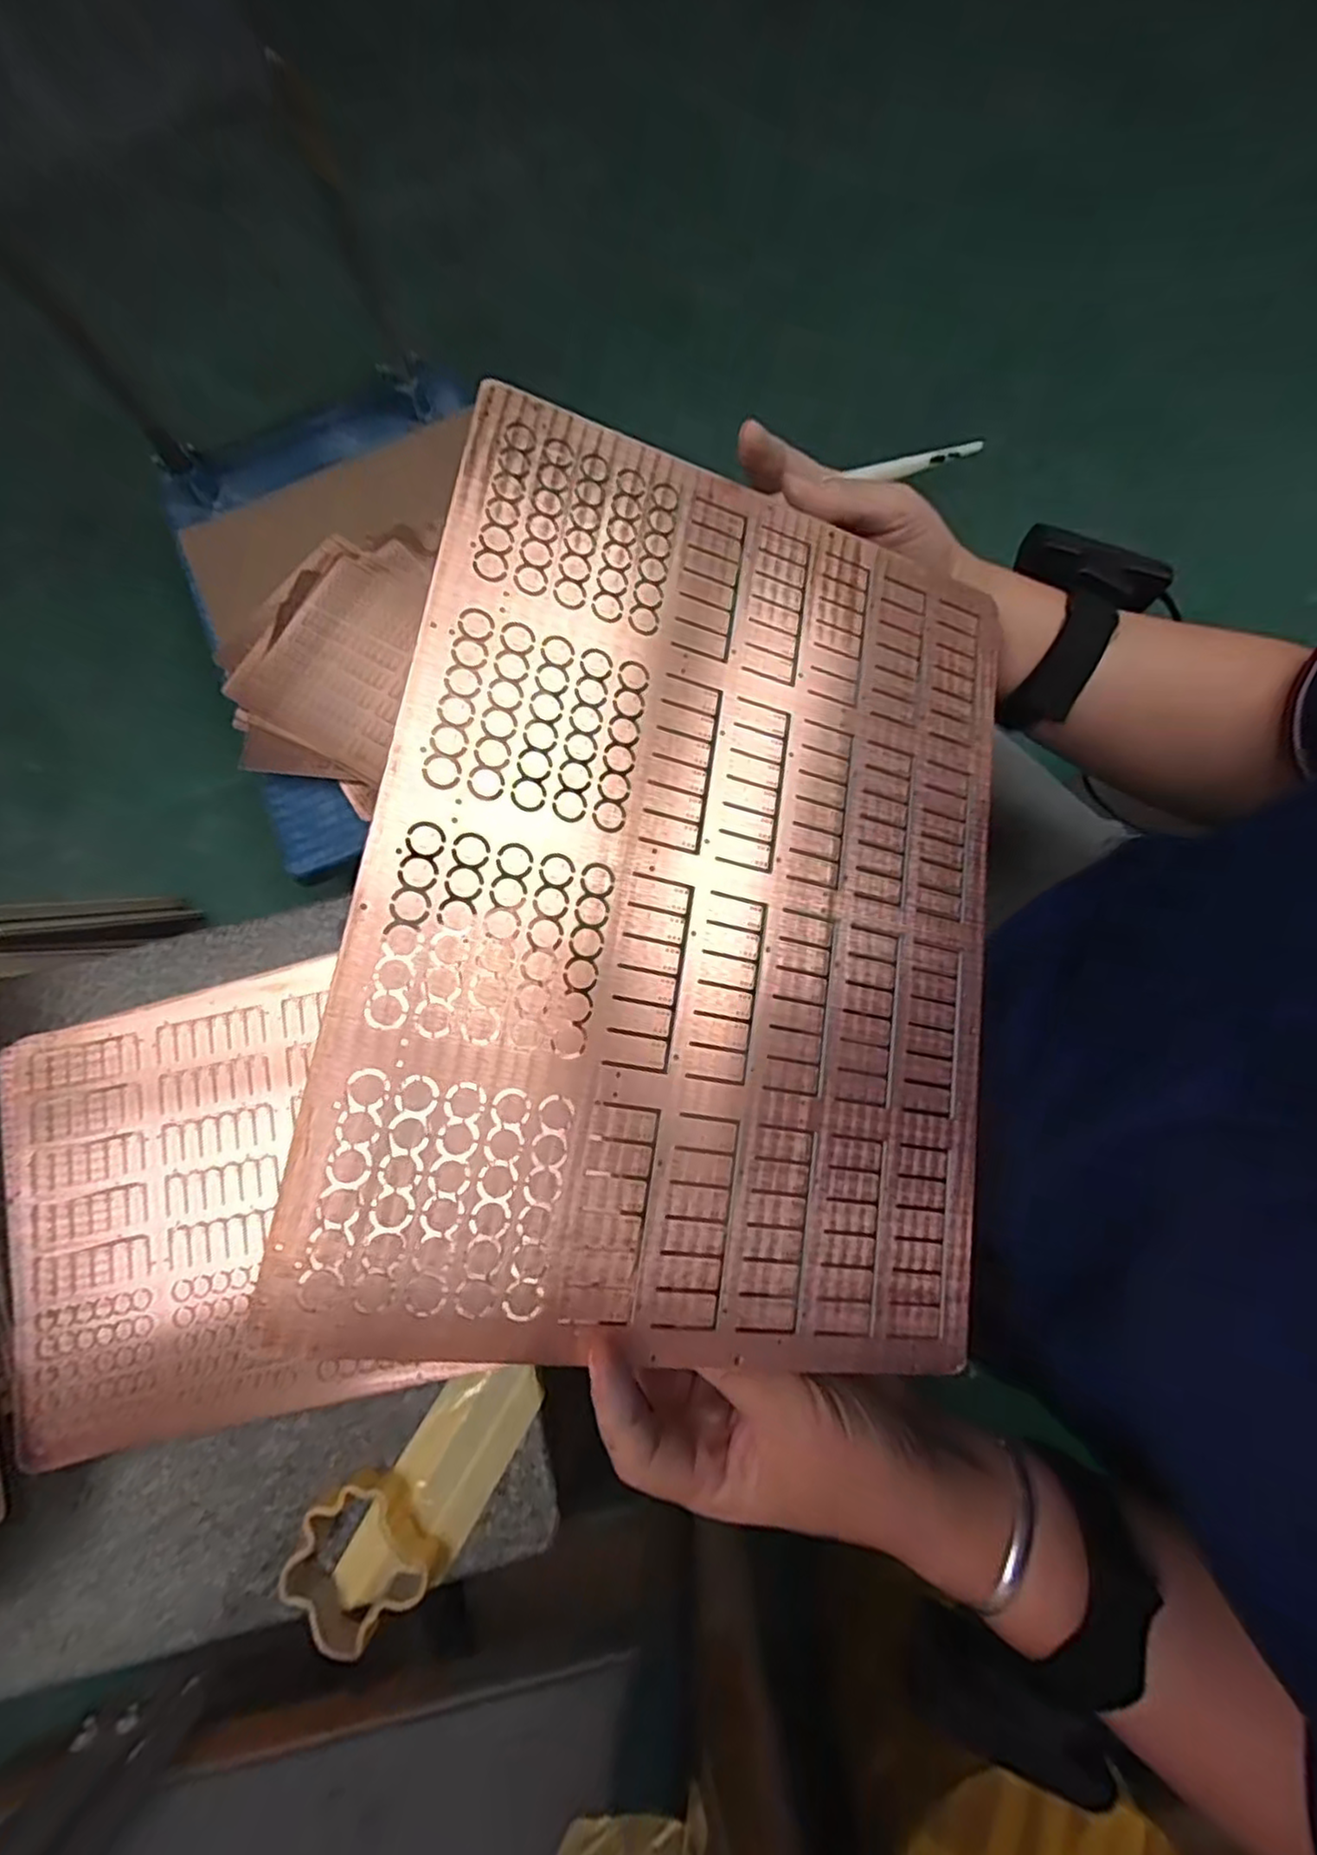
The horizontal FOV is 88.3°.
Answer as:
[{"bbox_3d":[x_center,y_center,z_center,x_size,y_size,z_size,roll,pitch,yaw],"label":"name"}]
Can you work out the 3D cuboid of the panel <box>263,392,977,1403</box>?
[{"bbox_3d":[0.023,-0.019,0.253,0.238,0.004,0.318,13,78,-16],"label":"panel"}]

